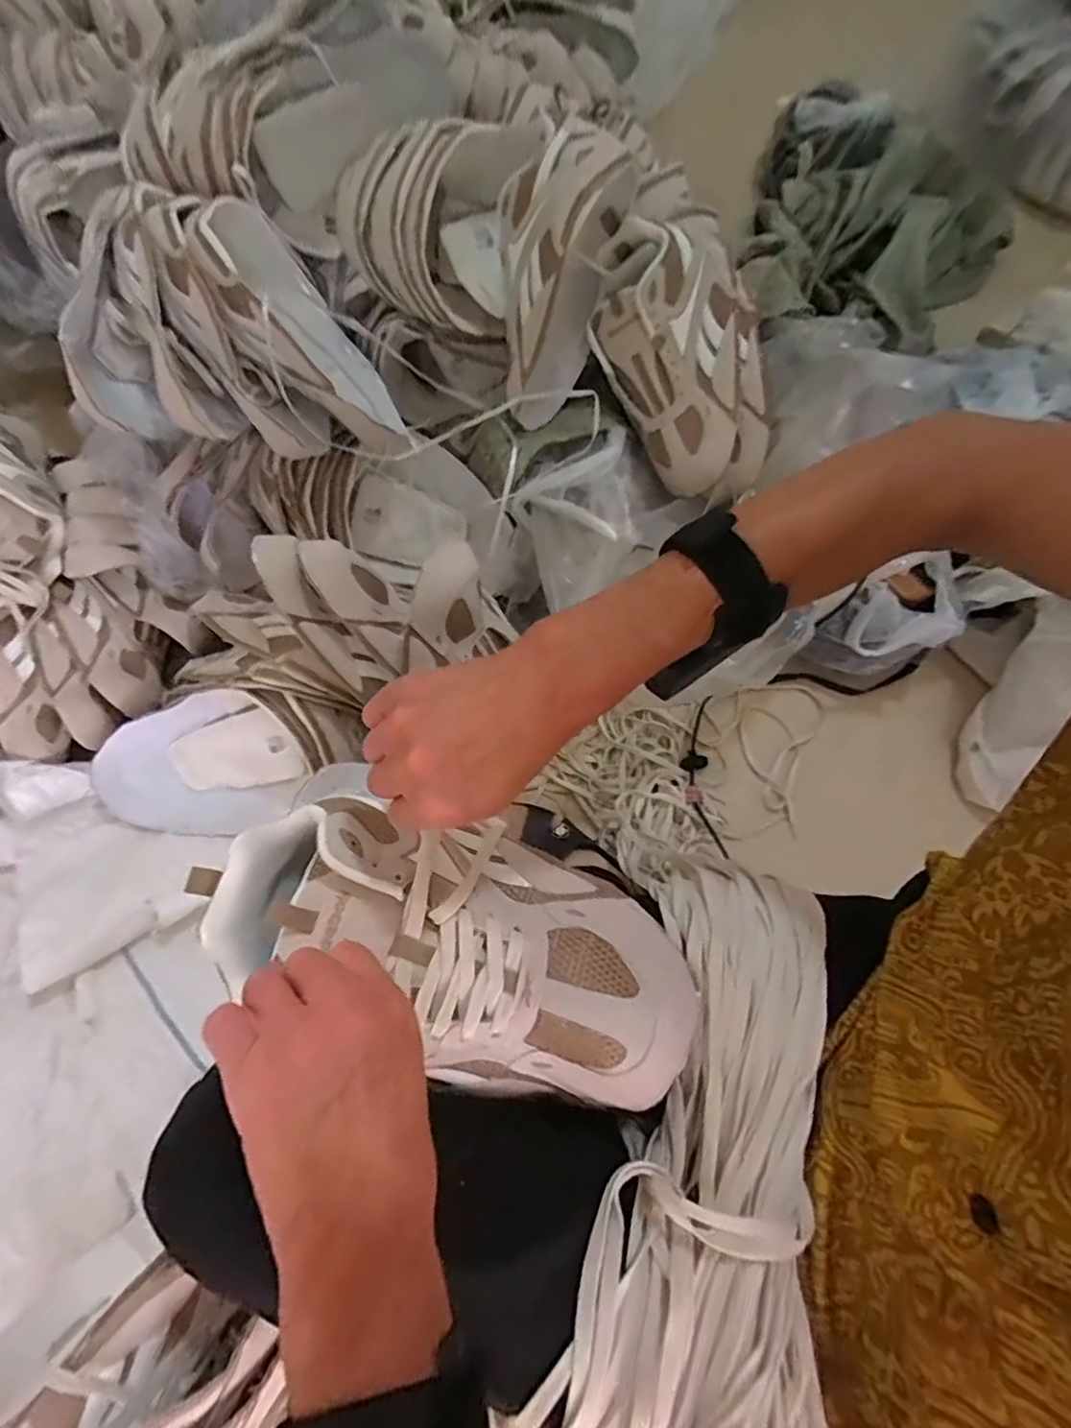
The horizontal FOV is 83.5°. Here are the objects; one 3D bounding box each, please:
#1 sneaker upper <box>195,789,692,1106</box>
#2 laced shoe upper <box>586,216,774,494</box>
[{"bbox_3d":[-0.045,0.124,0.330,0.264,0.068,0.126,19,72,5],"label":"sneaker upper"},{"bbox_3d":[0.175,-0.400,0.697,0.163,0.305,0.100,-26,28,14],"label":"laced shoe upper"}]

